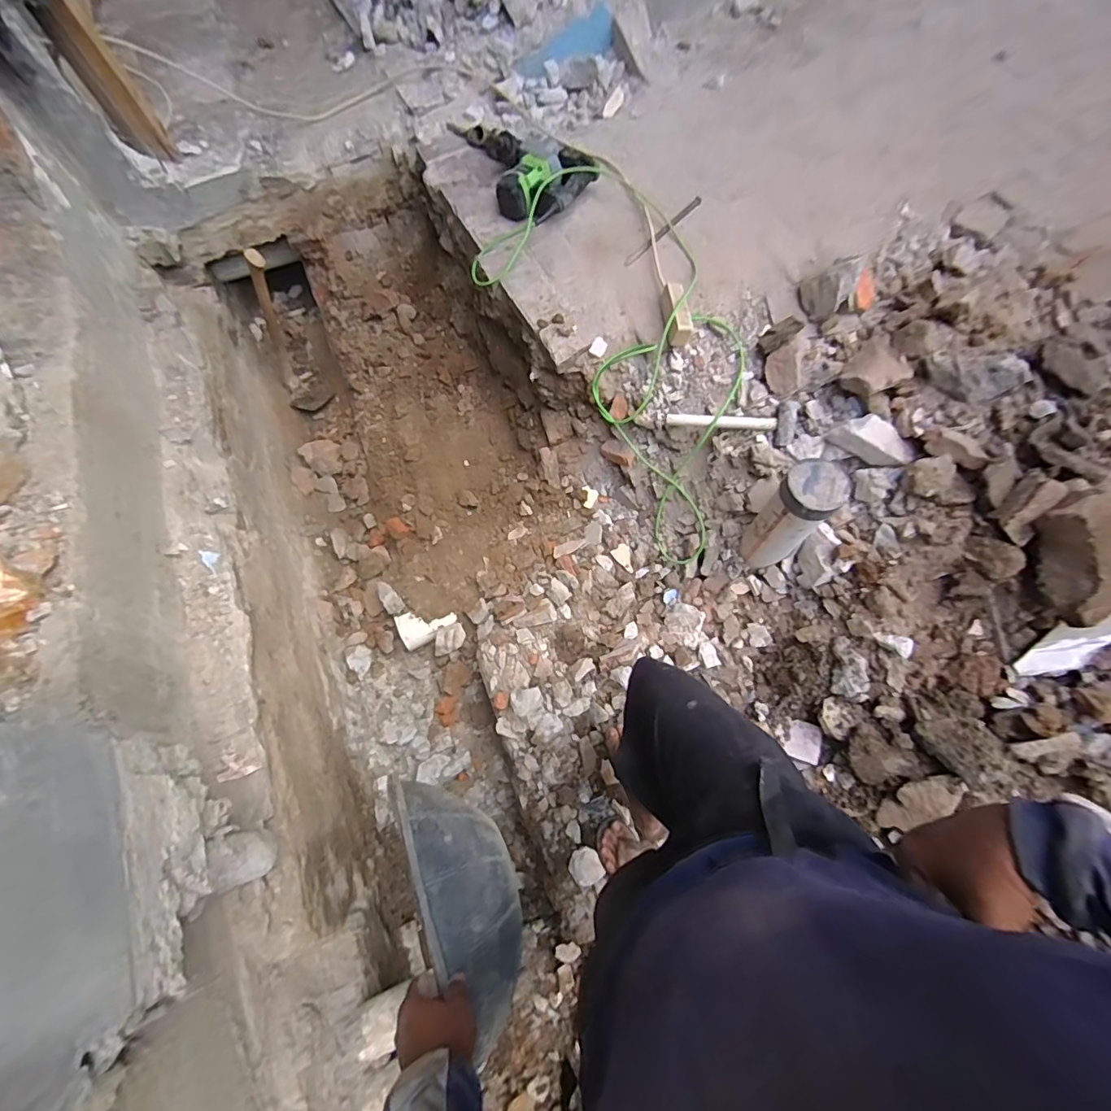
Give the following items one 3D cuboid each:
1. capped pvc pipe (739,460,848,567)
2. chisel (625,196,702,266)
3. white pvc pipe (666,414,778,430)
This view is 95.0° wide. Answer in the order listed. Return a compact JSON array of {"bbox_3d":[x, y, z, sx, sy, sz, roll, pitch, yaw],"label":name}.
[{"bbox_3d":[0.522,-0.080,1.142,0.114,0.320,0.115,-1,67,2],"label":"capped pvc pipe"},{"bbox_3d":[0.299,-0.890,1.391,0.024,0.016,0.311,40,74,17],"label":"chisel"},{"bbox_3d":[0.399,-0.326,1.238,0.255,0.022,0.027,11,67,24],"label":"white pvc pipe"}]

